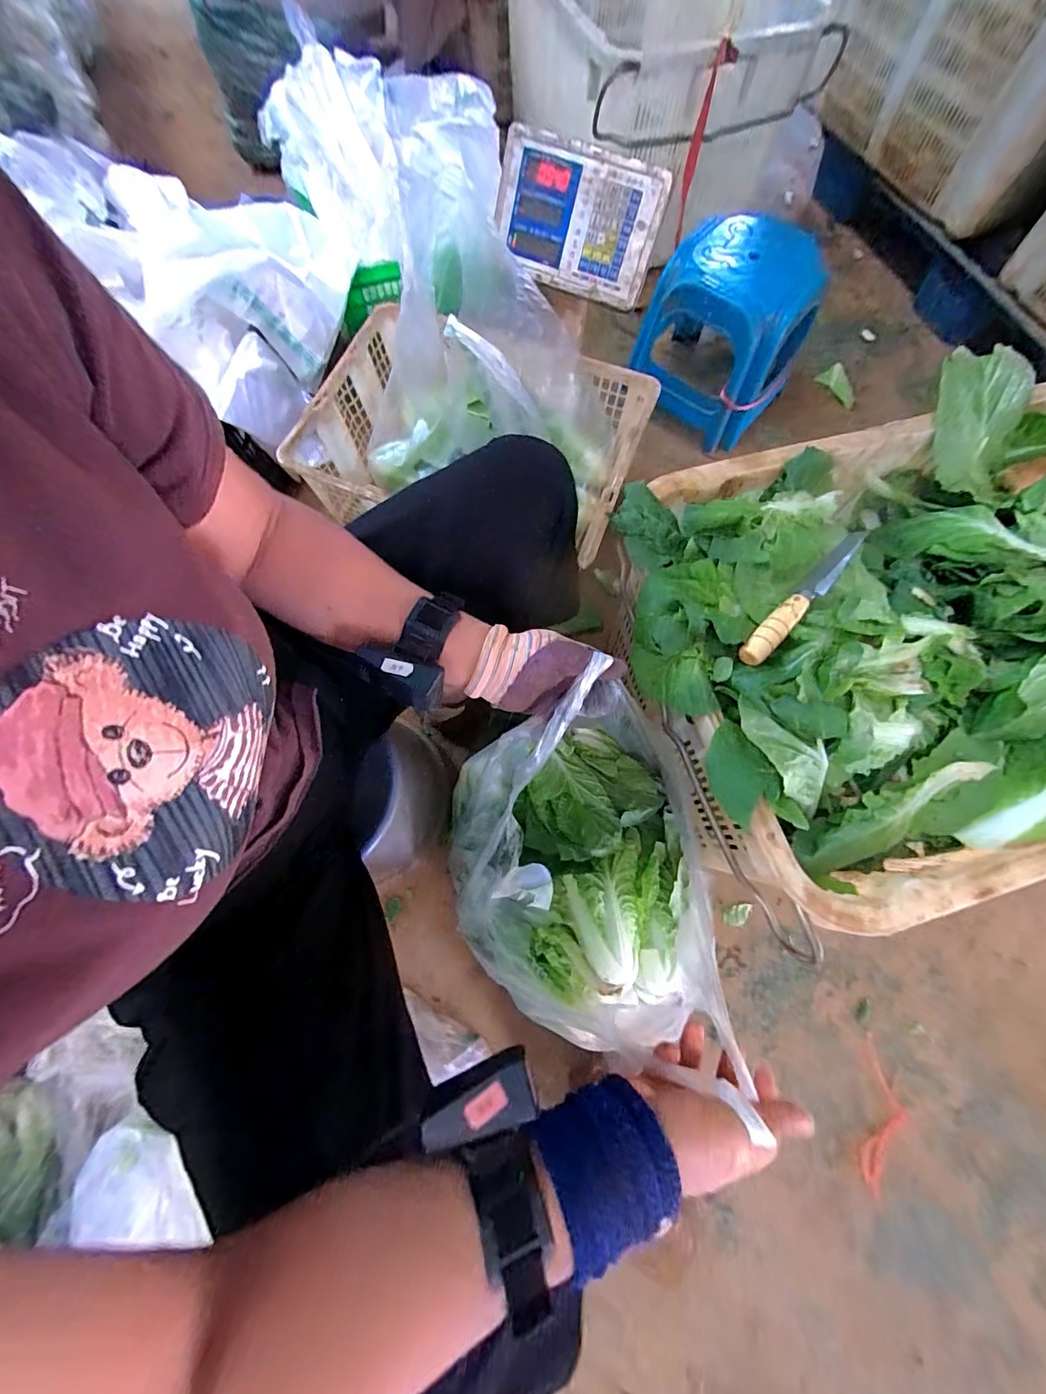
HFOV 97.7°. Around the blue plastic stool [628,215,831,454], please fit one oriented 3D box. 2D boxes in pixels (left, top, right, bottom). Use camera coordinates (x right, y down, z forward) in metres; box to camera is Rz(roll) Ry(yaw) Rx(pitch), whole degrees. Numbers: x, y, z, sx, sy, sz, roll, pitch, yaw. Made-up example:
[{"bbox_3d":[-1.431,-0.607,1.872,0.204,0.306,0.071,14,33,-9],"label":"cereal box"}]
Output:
[{"bbox_3d":[0.400,-0.721,0.895,0.289,0.225,0.277,32,75,9],"label":"blue plastic stool"}]

